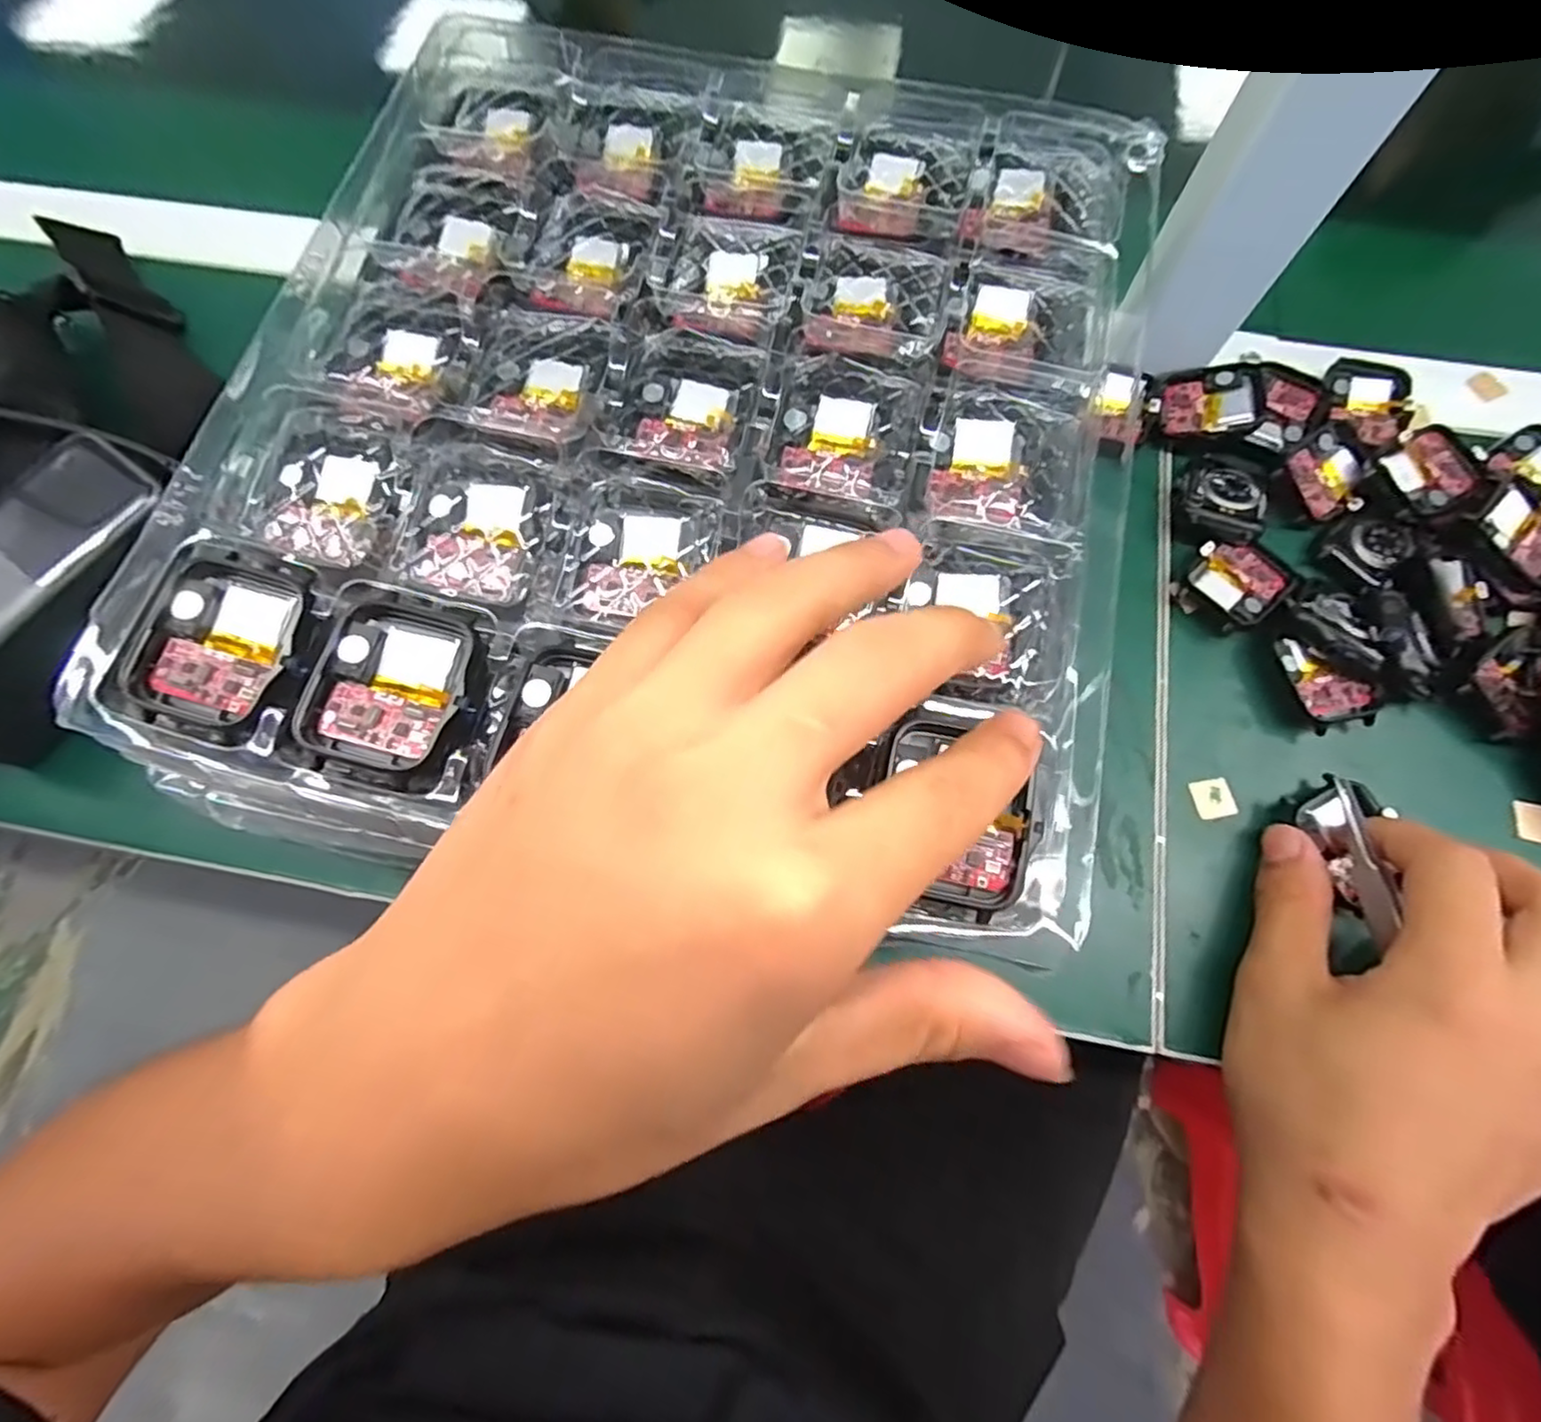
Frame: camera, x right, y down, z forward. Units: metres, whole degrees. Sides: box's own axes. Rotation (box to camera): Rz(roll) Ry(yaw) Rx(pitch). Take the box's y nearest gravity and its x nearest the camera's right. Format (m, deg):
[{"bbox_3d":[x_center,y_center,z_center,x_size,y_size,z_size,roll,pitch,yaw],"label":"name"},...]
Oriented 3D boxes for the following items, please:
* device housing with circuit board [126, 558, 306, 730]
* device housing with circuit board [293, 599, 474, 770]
[{"bbox_3d":[-0.147,-0.019,0.176,0.037,0.008,0.043,16,74,6],"label":"device housing with circuit board"},{"bbox_3d":[-0.099,-0.007,0.174,0.037,0.011,0.043,13,74,5],"label":"device housing with circuit board"}]

